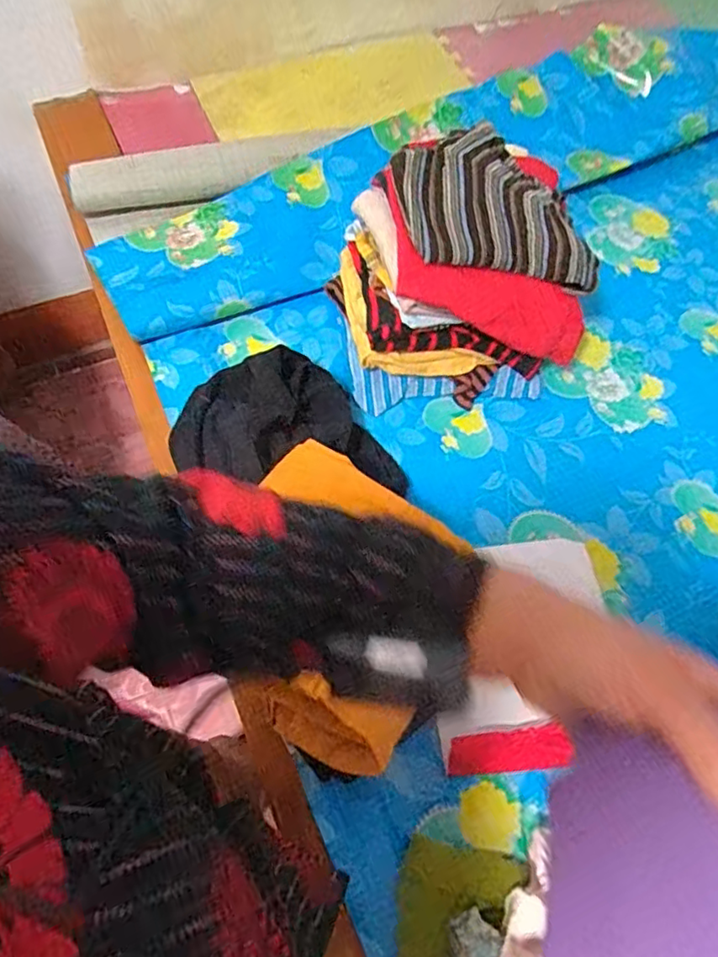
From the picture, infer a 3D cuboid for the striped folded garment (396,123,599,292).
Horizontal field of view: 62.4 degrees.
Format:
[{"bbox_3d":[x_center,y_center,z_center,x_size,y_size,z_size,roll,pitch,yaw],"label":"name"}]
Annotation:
[{"bbox_3d":[0.176,-0.350,0.769,0.253,0.080,0.200,-4,64,-6],"label":"striped folded garment"}]

